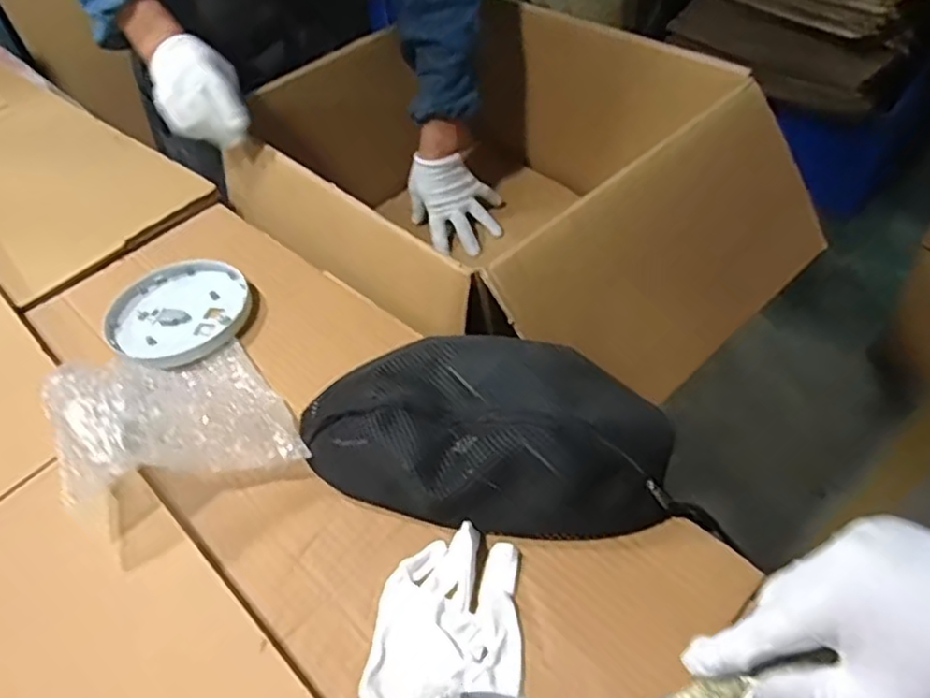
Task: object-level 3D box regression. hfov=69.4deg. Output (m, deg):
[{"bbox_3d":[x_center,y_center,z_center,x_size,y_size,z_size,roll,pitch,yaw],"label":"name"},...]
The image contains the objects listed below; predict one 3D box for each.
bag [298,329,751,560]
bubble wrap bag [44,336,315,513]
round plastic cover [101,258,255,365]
[{"bbox_3d":[0.017,0.054,0.500,0.286,0.073,0.142,3,49,9],"label":"bag"},{"bbox_3d":[-0.228,0.047,0.525,0.150,0.088,0.166,-27,51,-17],"label":"bubble wrap bag"},{"bbox_3d":[-0.284,-0.037,0.662,0.141,0.014,0.126,5,50,11],"label":"round plastic cover"}]

